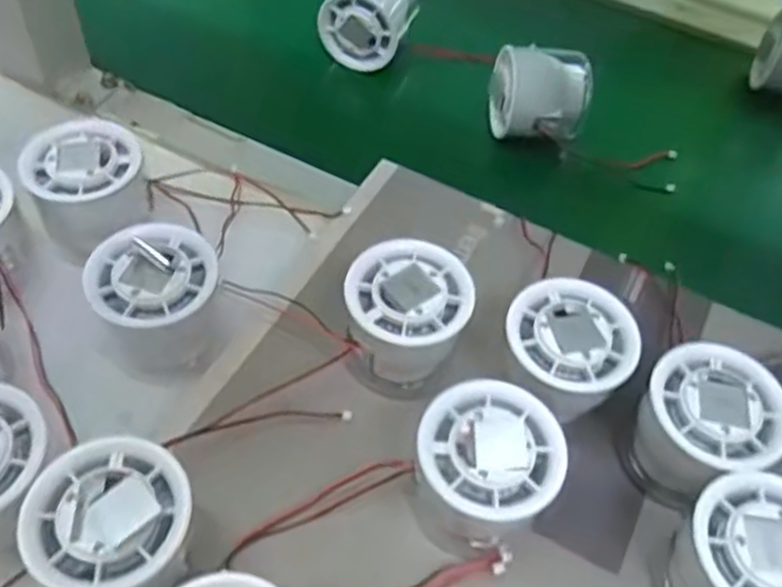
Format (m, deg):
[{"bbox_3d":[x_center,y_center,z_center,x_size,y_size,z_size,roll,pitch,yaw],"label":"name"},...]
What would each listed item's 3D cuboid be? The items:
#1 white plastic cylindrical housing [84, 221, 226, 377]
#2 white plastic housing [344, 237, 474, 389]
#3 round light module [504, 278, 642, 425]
[{"bbox_3d":[-0.108,0.004,0.345,0.055,0.064,0.053,3,53,-4],"label":"white plastic cylindrical housing"},{"bbox_3d":[0.007,0.013,0.348,0.055,0.051,0.057,3,53,-4],"label":"white plastic housing"},{"bbox_3d":[0.079,0.030,0.342,0.056,0.051,0.057,3,53,-4],"label":"round light module"}]

